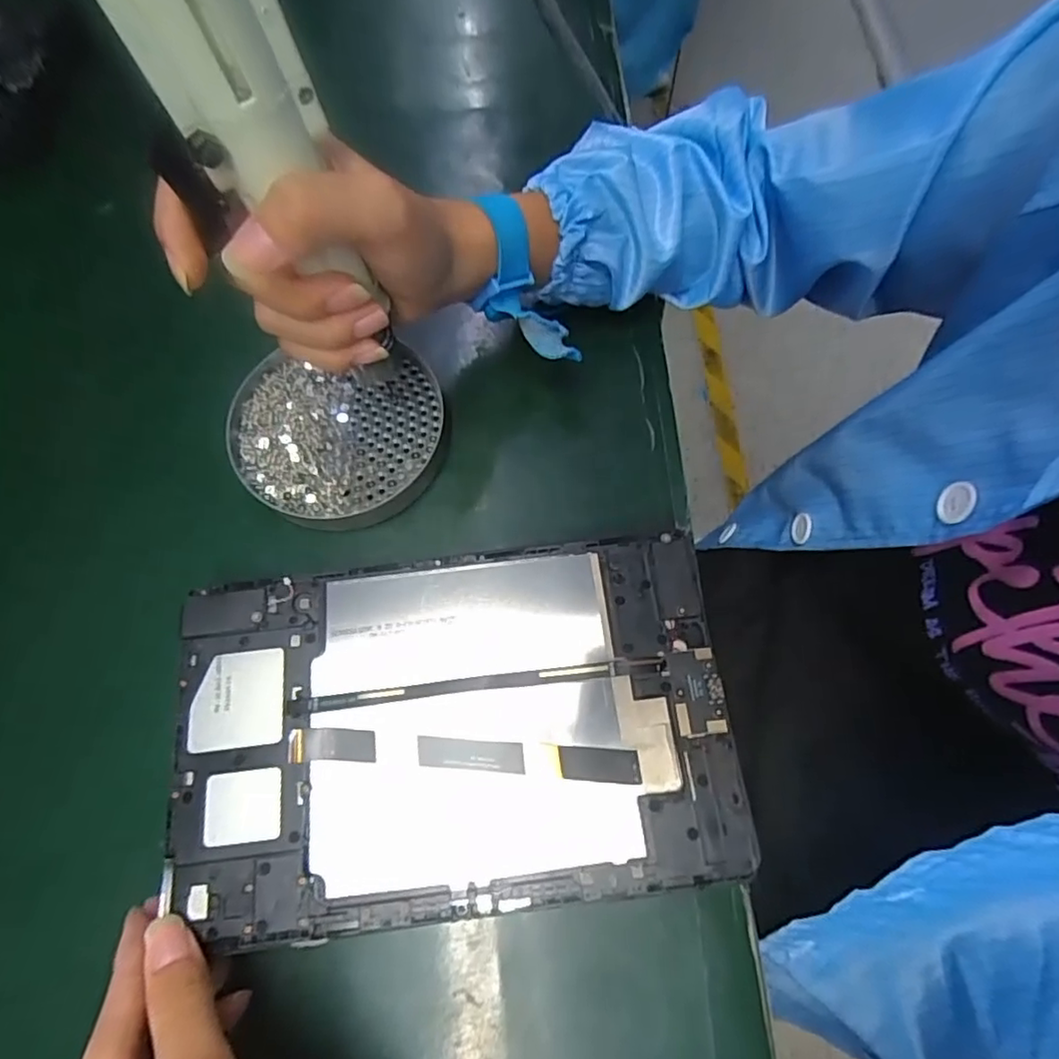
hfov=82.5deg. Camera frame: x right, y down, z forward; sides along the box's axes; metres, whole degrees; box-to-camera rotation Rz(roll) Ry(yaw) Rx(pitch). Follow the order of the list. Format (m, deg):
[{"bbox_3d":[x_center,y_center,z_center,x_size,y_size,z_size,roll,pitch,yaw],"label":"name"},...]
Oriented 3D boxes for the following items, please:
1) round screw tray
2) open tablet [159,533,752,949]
[{"bbox_3d":[-0.102,-0.051,0.329,0.111,0.014,0.098,-9,72,-1],"label":"round screw tray"},{"bbox_3d":[-0.033,0.084,0.263,0.235,0.007,0.146,-7,72,-1],"label":"open tablet"}]

